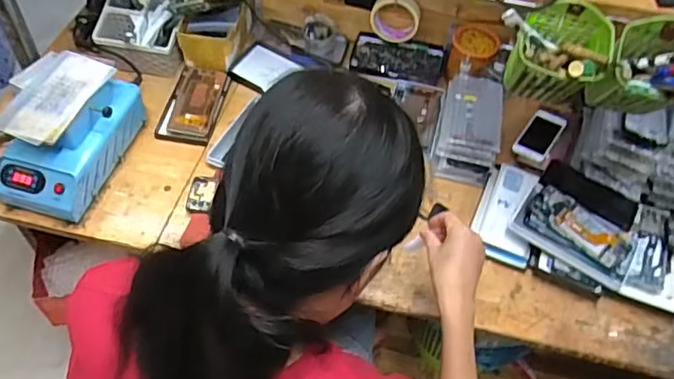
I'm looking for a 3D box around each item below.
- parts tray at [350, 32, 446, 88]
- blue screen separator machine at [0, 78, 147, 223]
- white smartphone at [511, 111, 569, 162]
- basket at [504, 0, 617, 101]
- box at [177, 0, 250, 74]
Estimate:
[{"bbox_3d":[0.118,-0.252,1.118,0.174,0.039,0.095,12,53,5],"label":"parts tray"},{"bbox_3d":[-0.421,-0.086,0.929,0.135,0.113,0.247,18,53,10],"label":"blue screen separator machine"},{"bbox_3d":[0.351,-0.094,1.003,0.066,0.014,0.105,21,64,40],"label":"white smartphone"},{"bbox_3d":[0.263,-0.153,0.689,0.106,0.123,0.082,22,54,12],"label":"basket"},{"bbox_3d":[-0.226,-0.314,1.096,0.106,0.086,0.165,7,52,1],"label":"box"}]

